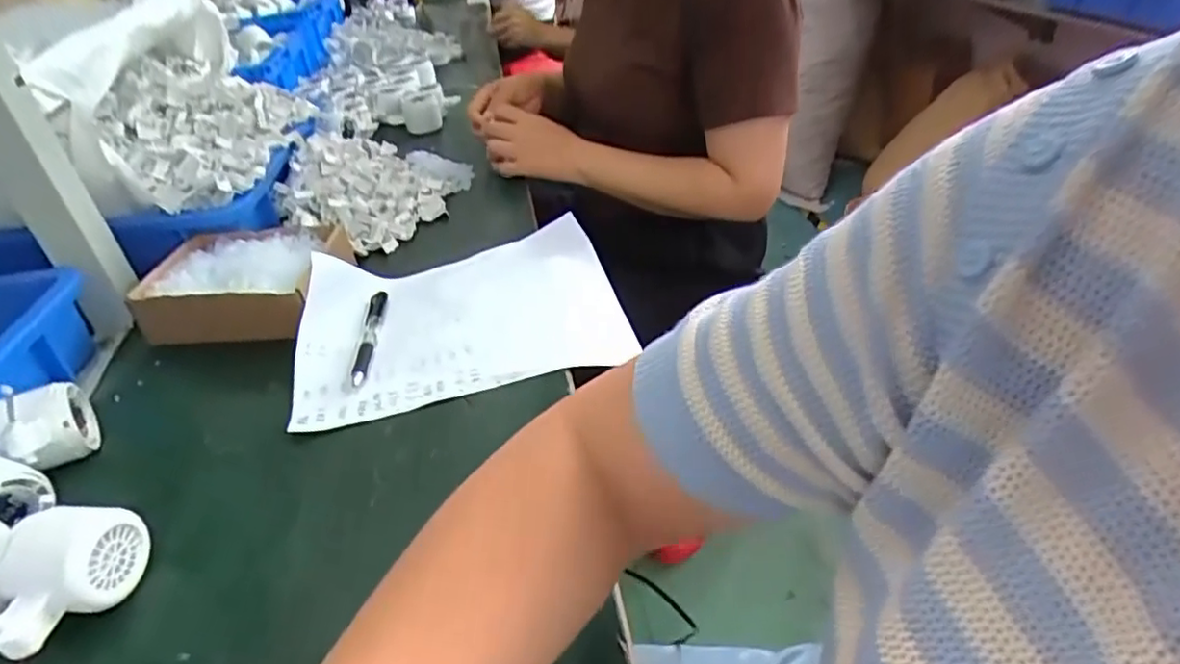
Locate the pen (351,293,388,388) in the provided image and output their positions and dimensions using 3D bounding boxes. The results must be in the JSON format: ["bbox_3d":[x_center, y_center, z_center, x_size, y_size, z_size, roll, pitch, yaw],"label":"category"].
[{"bbox_3d":[-0.202,0.001,0.590,0.016,0.008,0.128,-8,36,-2],"label":"pen"}]

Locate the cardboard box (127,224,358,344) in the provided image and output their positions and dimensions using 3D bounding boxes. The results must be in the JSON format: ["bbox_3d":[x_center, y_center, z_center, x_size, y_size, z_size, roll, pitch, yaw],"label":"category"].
[{"bbox_3d":[-0.345,-0.051,0.651,0.174,0.053,0.147,-4,36,4],"label":"cardboard box"}]

